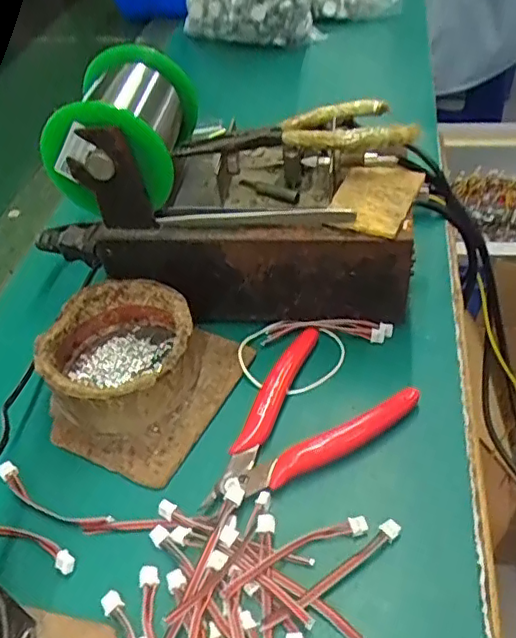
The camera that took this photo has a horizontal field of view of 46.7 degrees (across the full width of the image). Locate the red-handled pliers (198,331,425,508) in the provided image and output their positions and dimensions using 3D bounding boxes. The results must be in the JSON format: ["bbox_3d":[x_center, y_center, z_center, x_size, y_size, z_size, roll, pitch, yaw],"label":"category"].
[{"bbox_3d":[0.017,0.054,0.313,0.115,0.013,0.074,-36,52,-25],"label":"red-handled pliers"}]

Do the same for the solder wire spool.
[{"bbox_3d":[-0.072,-0.104,0.344,0.072,0.069,0.091,6,47,11],"label":"solder wire spool"}]

